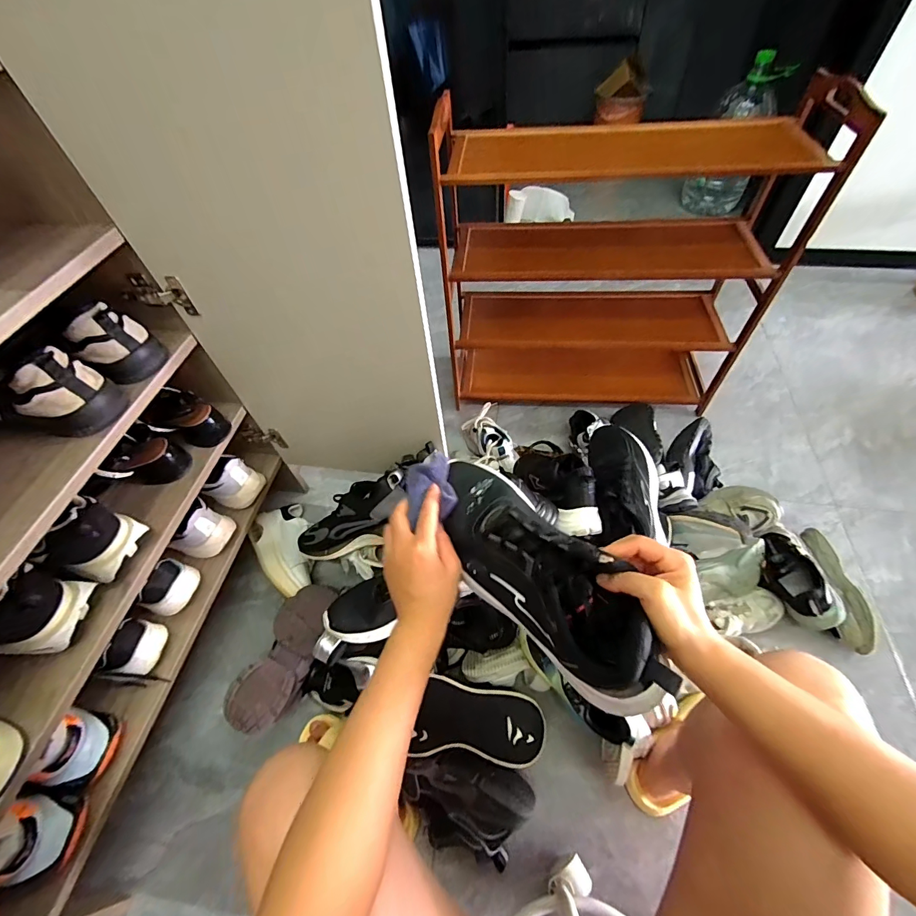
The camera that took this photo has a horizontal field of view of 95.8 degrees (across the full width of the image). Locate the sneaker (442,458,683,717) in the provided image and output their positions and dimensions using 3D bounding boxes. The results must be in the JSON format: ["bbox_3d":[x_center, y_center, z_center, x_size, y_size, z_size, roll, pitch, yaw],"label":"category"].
[{"bbox_3d":[0.072,0.107,0.403,0.089,0.087,0.282,-32,56,-17],"label":"sneaker"}]

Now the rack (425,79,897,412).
[{"bbox_3d":[0.318,-0.429,0.971,0.653,0.631,0.306,3,55,6],"label":"rack"}]

